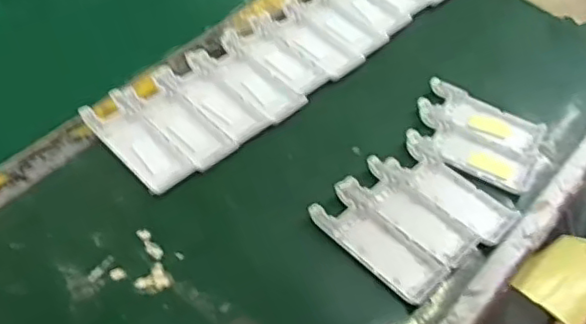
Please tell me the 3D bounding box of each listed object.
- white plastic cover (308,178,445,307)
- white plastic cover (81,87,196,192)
[{"bbox_3d":[0.063,0.058,0.465,0.044,0.012,0.103,-36,62,-26],"label":"white plastic cover"},{"bbox_3d":[-0.126,-0.018,0.506,0.040,0.011,0.101,-37,63,-26],"label":"white plastic cover"}]

